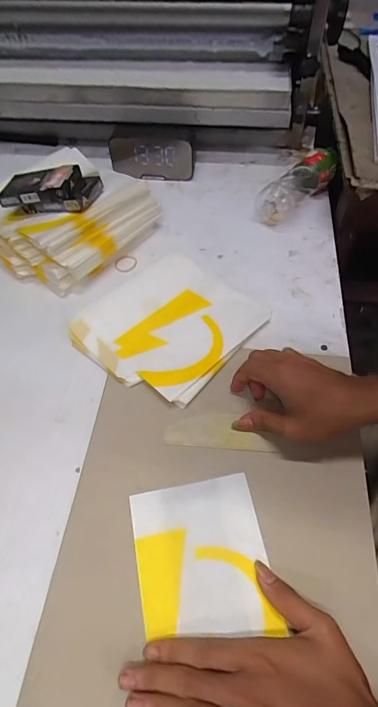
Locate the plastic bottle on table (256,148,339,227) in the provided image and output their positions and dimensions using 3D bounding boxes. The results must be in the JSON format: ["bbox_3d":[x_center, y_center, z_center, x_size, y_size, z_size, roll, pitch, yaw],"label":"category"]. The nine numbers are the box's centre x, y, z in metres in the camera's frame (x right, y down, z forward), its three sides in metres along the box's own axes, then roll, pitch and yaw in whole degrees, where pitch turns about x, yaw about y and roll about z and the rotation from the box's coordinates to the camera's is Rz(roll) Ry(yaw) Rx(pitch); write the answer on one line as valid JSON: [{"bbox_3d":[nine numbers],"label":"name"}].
[{"bbox_3d":[0.174,-0.263,0.601,0.047,0.057,0.167,39,65,22],"label":"plastic bottle on table"}]

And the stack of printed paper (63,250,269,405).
[{"bbox_3d":[-0.025,-0.042,0.490,0.183,0.016,0.199,36,64,21],"label":"stack of printed paper"}]

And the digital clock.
[{"bbox_3d":[-0.062,-0.353,0.667,0.142,0.067,0.066,6,58,4],"label":"digital clock"}]

